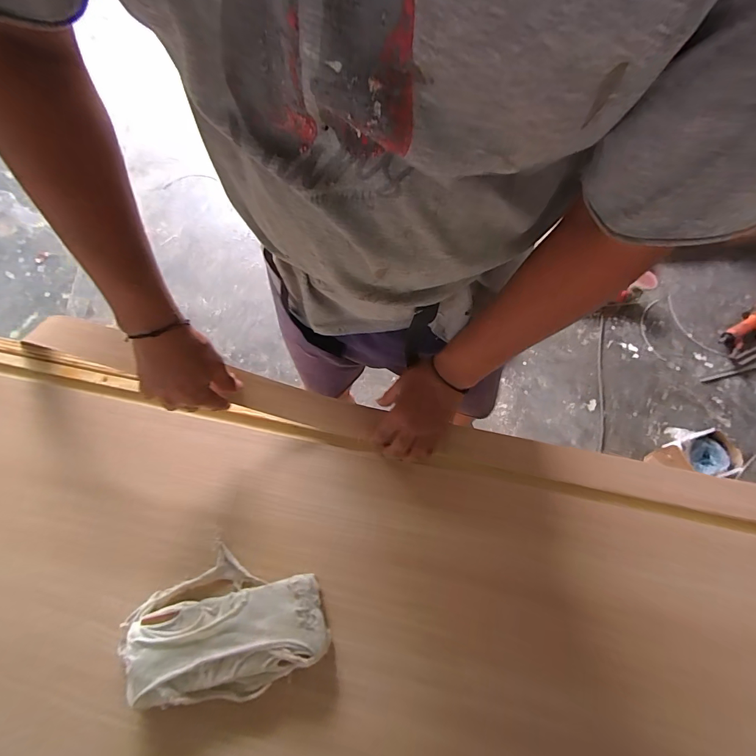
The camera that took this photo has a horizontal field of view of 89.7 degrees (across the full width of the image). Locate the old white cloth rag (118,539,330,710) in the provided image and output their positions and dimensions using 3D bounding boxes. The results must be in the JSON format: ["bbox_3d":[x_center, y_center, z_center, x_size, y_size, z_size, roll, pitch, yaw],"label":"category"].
[{"bbox_3d":[-0.168,0.267,0.417,0.210,0.045,0.145,-17,69,-6],"label":"old white cloth rag"}]

